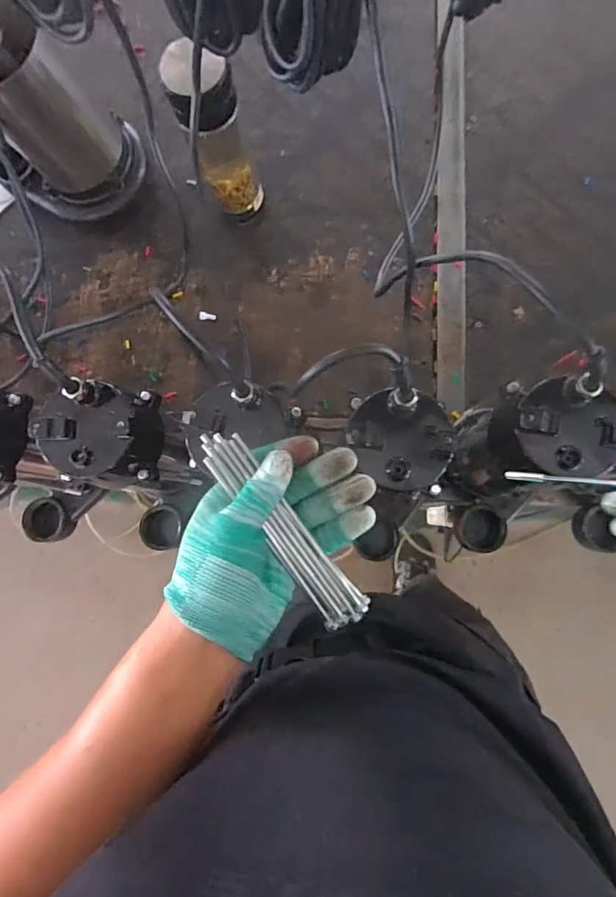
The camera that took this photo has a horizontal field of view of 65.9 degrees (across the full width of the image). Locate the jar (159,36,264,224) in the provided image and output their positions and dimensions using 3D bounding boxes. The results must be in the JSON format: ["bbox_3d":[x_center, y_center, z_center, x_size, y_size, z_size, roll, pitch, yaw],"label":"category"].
[{"bbox_3d":[-0.103,-0.356,0.565,0.068,0.205,0.065,-1,81,4],"label":"jar"}]

